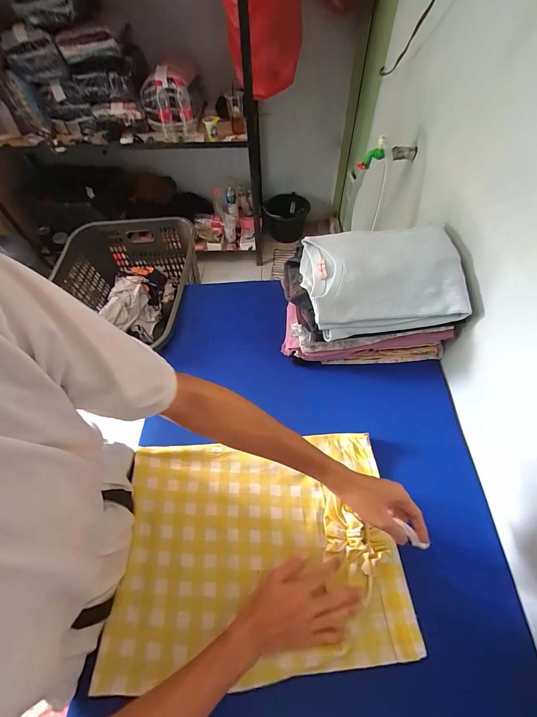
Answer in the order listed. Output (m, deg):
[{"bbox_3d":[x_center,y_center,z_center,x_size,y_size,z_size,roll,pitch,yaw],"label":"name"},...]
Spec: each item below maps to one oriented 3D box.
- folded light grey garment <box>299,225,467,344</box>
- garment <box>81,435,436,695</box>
[{"bbox_3d":[0.218,-0.174,0.614,0.280,0.108,0.232,-4,57,-1],"label":"folded light grey garment"},{"bbox_3d":[-0.018,0.300,0.496,0.448,0.041,0.330,-4,57,-1],"label":"garment"}]

